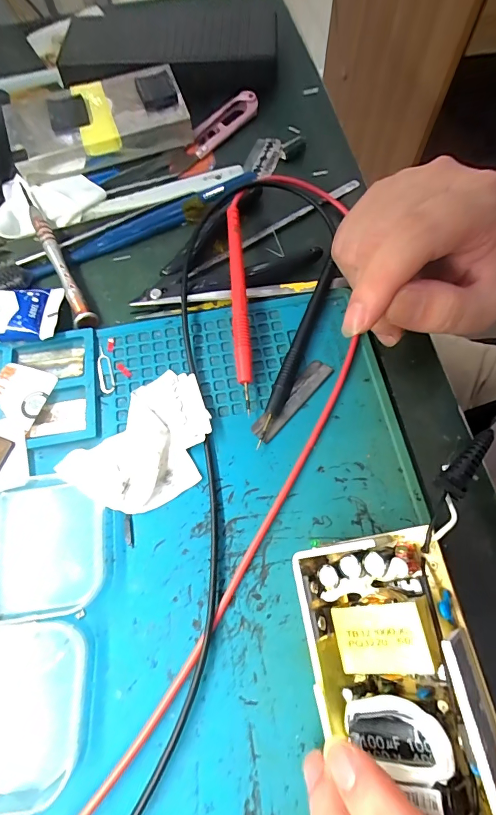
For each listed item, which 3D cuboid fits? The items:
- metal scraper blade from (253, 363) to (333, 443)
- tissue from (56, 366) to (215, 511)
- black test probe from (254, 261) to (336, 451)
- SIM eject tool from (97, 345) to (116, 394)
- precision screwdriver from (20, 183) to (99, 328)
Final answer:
[{"bbox_3d":[0.025,-0.005,0.216,0.013,0.004,0.057,40,75,15],"label":"metal scraper blade"},{"bbox_3d":[-0.051,0.021,0.207,0.055,0.009,0.080,41,75,15],"label":"tissue"},{"bbox_3d":[0.029,-0.034,0.225,0.009,0.010,0.119,19,70,8],"label":"black test probe"},{"bbox_3d":[-0.084,-0.023,0.227,0.008,0.004,0.032,-15,69,-4],"label":"SIM eject tool"},{"bbox_3d":[-0.124,-0.098,0.250,0.012,0.015,0.114,-28,71,-10],"label":"precision screwdriver"}]

